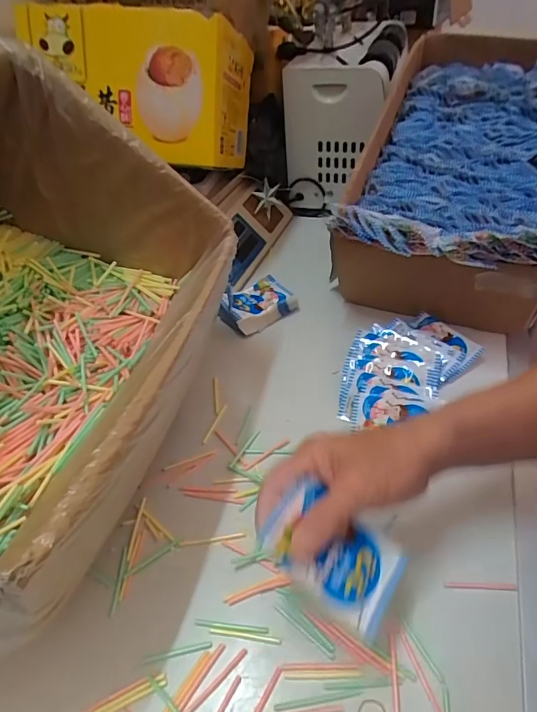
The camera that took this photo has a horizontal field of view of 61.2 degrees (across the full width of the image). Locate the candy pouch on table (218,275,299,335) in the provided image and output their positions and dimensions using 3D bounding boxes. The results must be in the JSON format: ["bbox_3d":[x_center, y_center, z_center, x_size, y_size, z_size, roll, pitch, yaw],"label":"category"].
[{"bbox_3d":[-0.020,-0.078,0.676,0.106,0.034,0.076,-34,50,-27],"label":"candy pouch on table"}]

